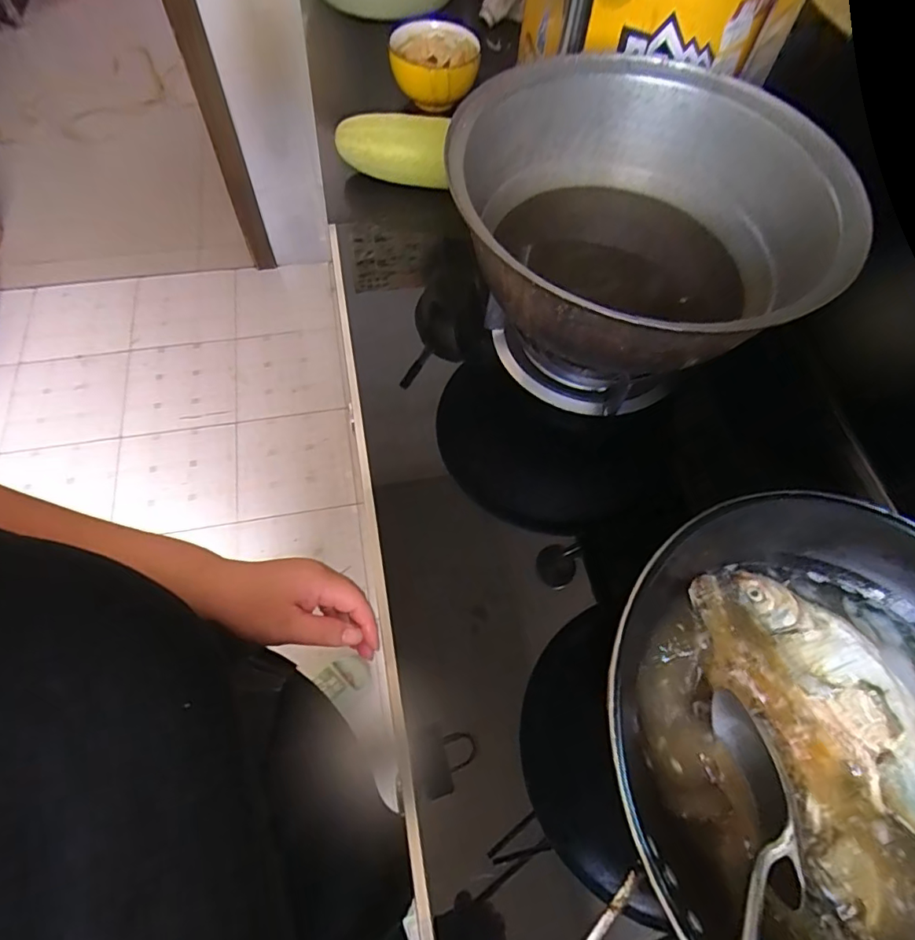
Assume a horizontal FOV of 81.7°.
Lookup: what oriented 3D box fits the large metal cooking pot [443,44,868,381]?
[{"bbox_3d":[0.159,-0.222,0.516,0.325,0.158,0.331,1,63,-3],"label":"large metal cooking pot"}]

